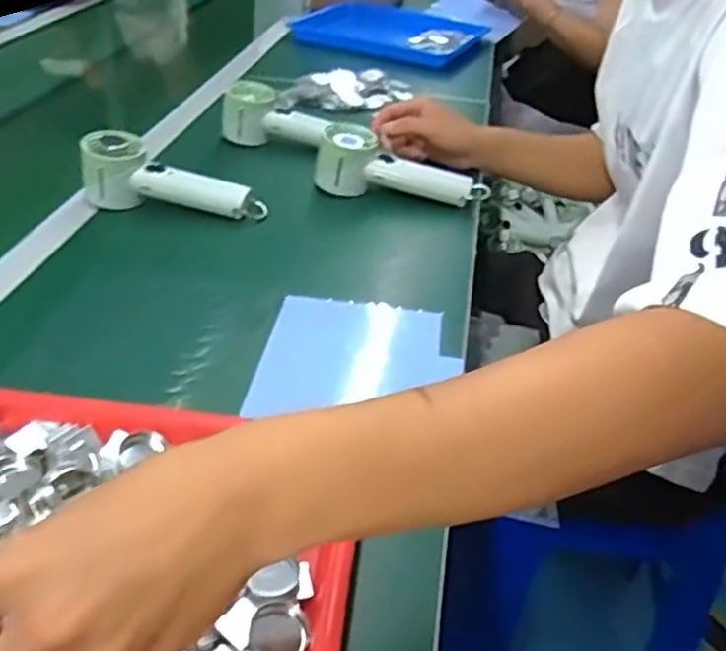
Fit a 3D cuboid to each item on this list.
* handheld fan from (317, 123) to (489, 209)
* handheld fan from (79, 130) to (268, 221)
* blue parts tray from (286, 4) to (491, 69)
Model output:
[{"bbox_3d":[0.044,-0.179,0.762,0.193,0.064,0.050,5,38,1],"label":"handheld fan"},{"bbox_3d":[-0.196,-0.157,0.707,0.180,0.066,0.049,4,38,0],"label":"handheld fan"},{"bbox_3d":[0.043,-0.556,1.284,0.348,0.030,0.252,20,40,20],"label":"blue parts tray"}]

